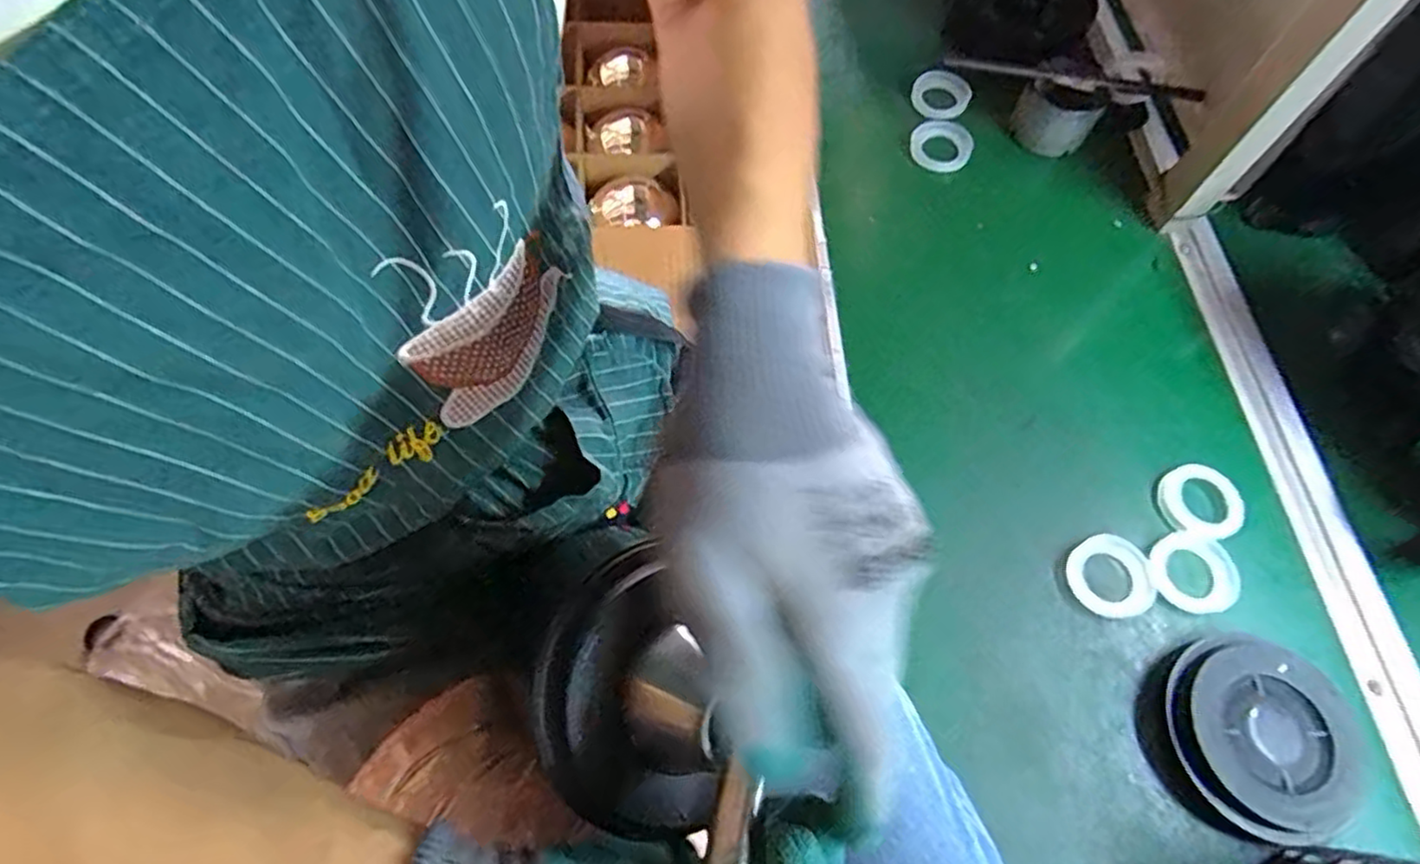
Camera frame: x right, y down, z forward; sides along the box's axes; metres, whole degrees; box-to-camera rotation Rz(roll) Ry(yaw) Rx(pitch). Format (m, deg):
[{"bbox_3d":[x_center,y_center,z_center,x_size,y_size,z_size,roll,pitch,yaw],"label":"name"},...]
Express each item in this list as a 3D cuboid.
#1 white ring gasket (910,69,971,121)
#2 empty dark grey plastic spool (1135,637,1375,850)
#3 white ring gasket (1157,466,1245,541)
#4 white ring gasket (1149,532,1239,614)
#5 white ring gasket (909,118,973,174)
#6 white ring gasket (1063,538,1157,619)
[{"bbox_3d":[0.236,-0.347,0.710,0.059,0.014,0.061,1,65,-2],"label":"white ring gasket"},{"bbox_3d":[0.356,0.197,0.450,0.131,0.025,0.115,-20,67,-12],"label":"empty dark grey plastic spool"},{"bbox_3d":[0.373,0.054,0.522,0.062,0.013,0.055,-8,65,-7],"label":"white ring gasket"},{"bbox_3d":[0.353,0.102,0.501,0.056,0.007,0.058,1,65,-2],"label":"white ring gasket"},{"bbox_3d":[0.228,-0.283,0.679,0.059,0.016,0.062,1,65,-2],"label":"white ring gasket"},{"bbox_3d":[0.292,0.105,0.500,0.057,0.007,0.059,1,65,-2],"label":"white ring gasket"}]

